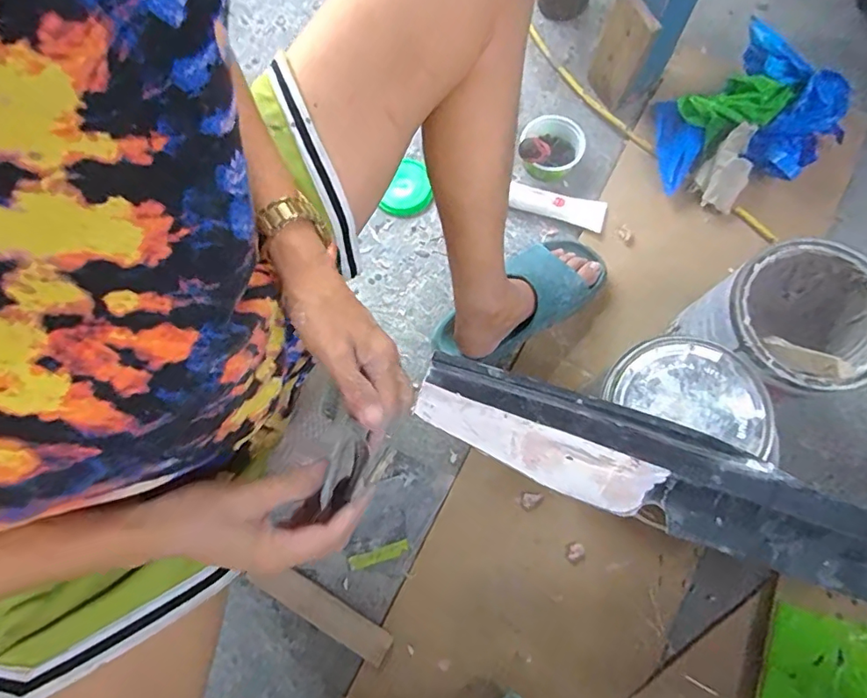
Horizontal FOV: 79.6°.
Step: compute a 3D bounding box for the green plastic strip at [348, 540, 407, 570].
[{"bbox_3d":[-0.071,0.266,0.672,0.077,0.004,0.016,-18,75,-3],"label":"green plastic strip"}]

